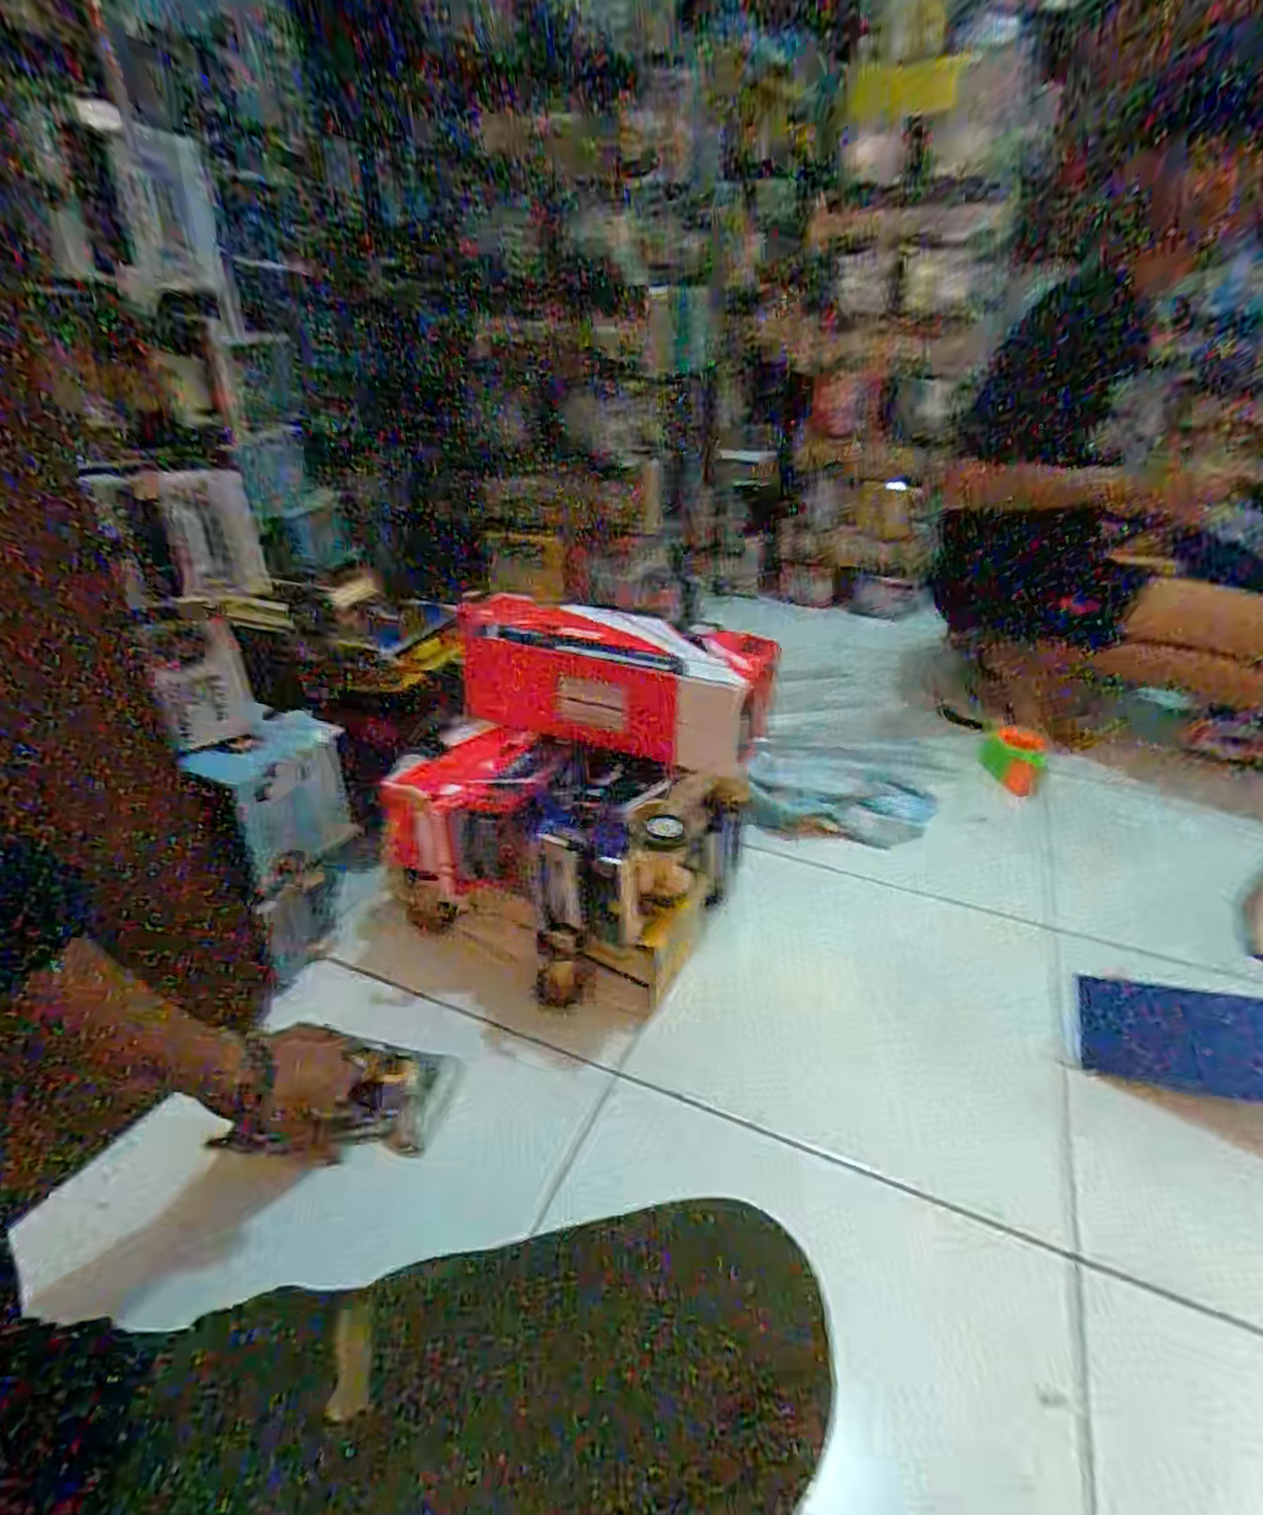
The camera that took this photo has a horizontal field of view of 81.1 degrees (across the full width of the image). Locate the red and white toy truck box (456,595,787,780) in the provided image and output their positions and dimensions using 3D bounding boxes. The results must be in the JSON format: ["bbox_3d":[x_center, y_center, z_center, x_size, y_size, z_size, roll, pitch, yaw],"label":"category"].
[{"bbox_3d":[-0.025,-0.084,0.826,0.366,0.133,0.129,10,32,17],"label":"red and white toy truck box"}]

